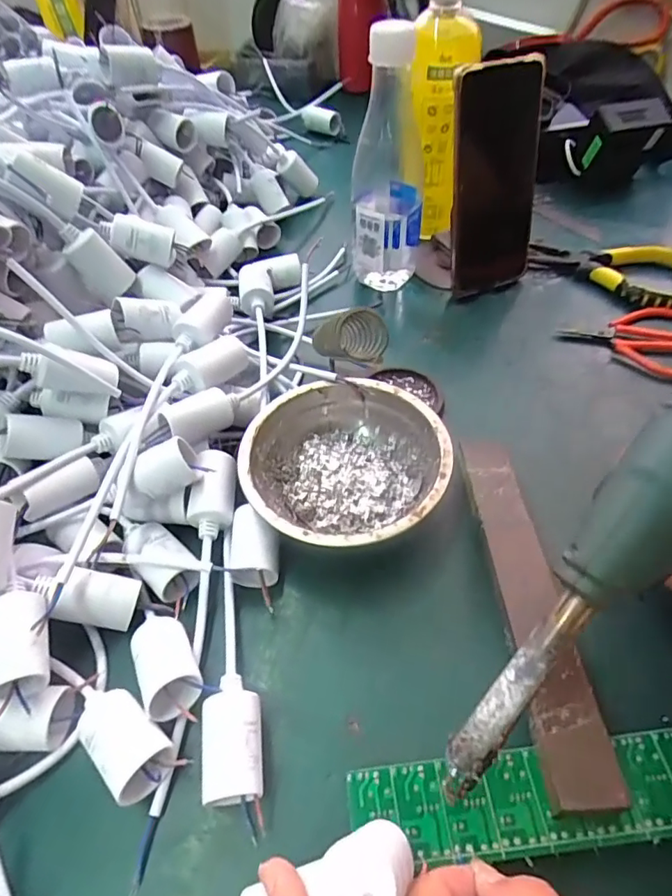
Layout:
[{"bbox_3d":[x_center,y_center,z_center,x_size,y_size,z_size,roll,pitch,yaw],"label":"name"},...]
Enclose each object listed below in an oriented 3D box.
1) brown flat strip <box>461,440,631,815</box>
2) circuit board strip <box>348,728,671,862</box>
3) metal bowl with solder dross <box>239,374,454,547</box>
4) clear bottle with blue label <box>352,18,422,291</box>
[{"bbox_3d":[0.103,0.072,0.285,0.031,0.005,0.206,-6,47,5],"label":"brown flat strip"},{"bbox_3d":[0.084,0.153,0.230,0.154,0.004,0.037,-7,47,-2],"label":"circuit board strip"},{"bbox_3d":[0.005,0.012,0.336,0.124,0.039,0.121,-1,51,1],"label":"metal bowl with solder dross"},{"bbox_3d":[0.046,-0.232,0.434,0.060,0.191,0.077,6,51,7],"label":"clear bottle with blue label"}]

